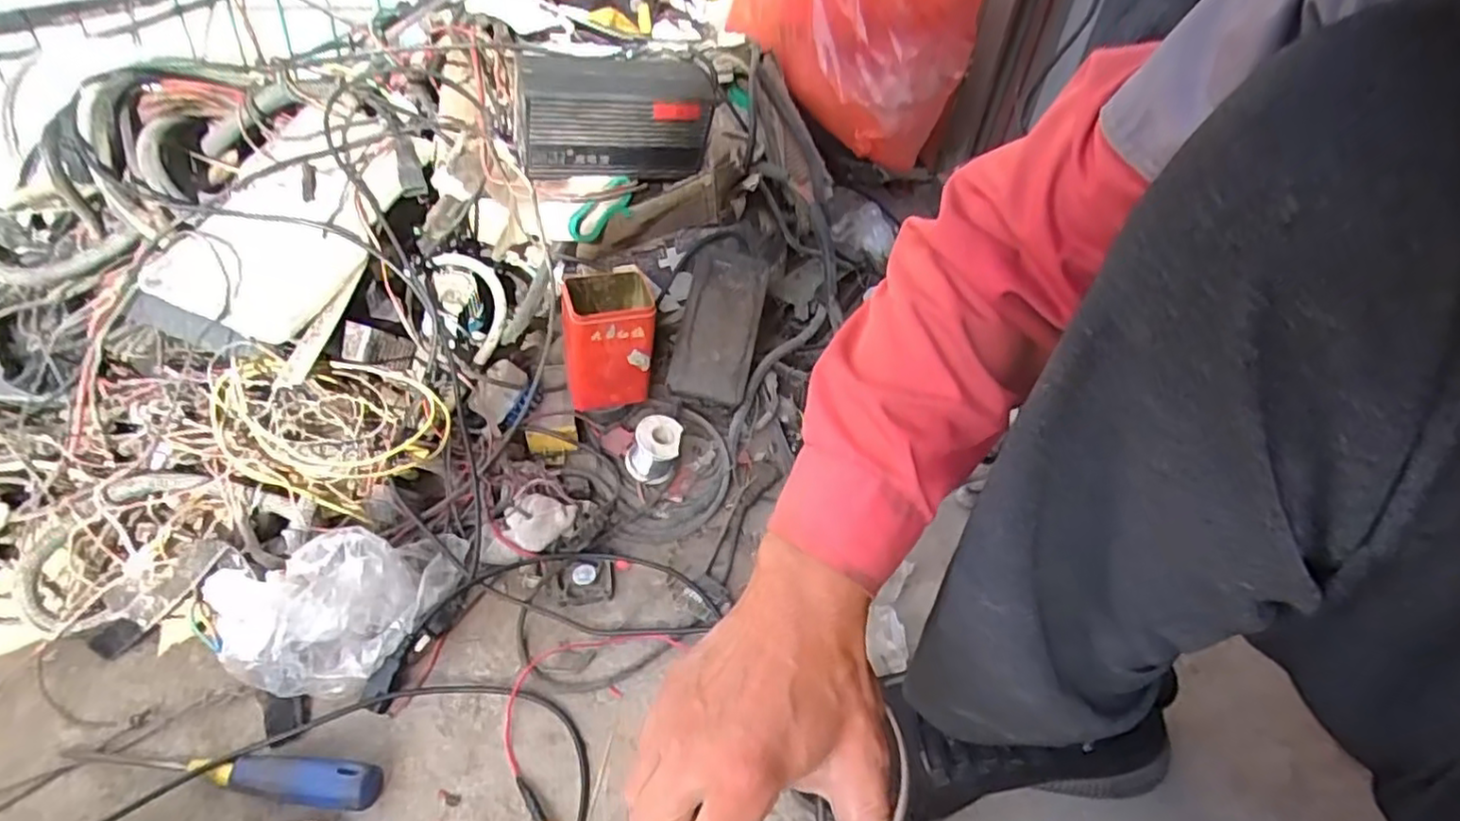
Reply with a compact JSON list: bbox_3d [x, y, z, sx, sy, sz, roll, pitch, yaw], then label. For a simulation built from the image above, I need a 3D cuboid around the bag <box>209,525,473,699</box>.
[{"bbox_3d":[-0.307,0.163,0.577,0.177,0.100,0.102,-19,49,-23],"label":"bag"}]

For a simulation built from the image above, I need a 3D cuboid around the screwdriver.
[{"bbox_3d":[-0.374,0.266,0.512,0.238,0.026,0.028,7,45,2],"label":"screwdriver"}]

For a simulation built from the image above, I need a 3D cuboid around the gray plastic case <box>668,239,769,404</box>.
[{"bbox_3d":[-0.010,-0.104,0.804,0.086,0.052,0.195,11,78,10],"label":"gray plastic case"}]

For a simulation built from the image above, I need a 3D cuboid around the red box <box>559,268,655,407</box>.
[{"bbox_3d":[-0.129,-0.067,0.746,0.095,0.150,0.072,-11,48,-15],"label":"red box"}]

